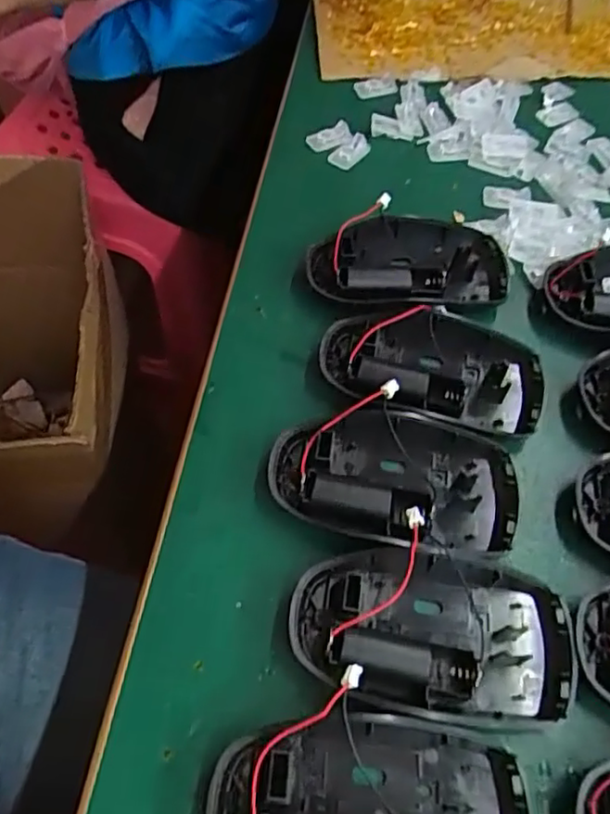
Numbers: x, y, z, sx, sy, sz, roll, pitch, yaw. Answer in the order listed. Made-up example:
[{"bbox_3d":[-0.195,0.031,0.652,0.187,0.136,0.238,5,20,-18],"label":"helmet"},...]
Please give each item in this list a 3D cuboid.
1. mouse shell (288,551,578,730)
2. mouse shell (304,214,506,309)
[{"bbox_3d":[0.048,0.085,0.236,0.104,0.018,0.057,6,58,5],"label":"mouse shell"},{"bbox_3d":[0.055,-0.074,0.333,0.104,0.020,0.061,3,58,3],"label":"mouse shell"}]

